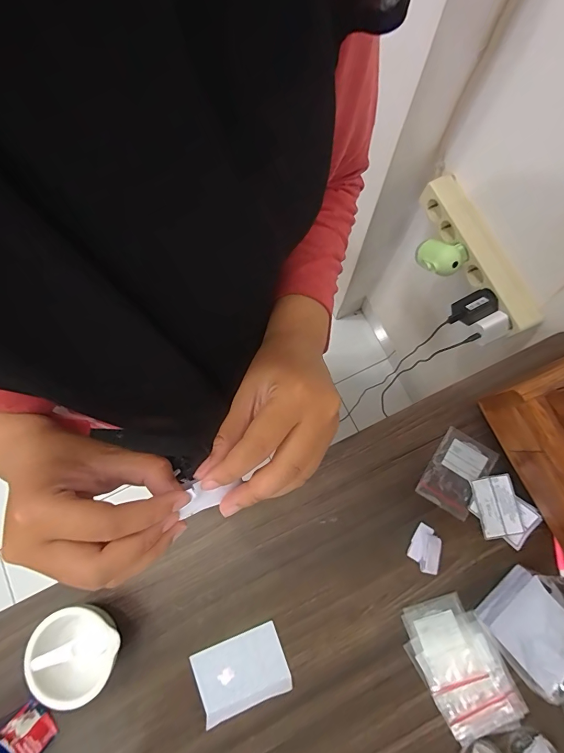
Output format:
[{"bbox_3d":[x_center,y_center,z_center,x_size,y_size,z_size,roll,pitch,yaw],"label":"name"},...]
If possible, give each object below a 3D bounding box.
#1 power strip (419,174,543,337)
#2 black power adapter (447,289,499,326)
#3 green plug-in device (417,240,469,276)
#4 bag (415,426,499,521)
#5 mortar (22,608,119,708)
[{"bbox_3d":[0.327,-0.202,0.616,0.043,0.053,0.284,-25,79,-4],"label":"power strip"},{"bbox_3d":[0.312,-0.111,0.605,0.066,0.039,0.042,-24,79,-4],"label":"black power adapter"},{"bbox_3d":[0.268,-0.201,0.628,0.076,0.056,0.050,34,81,7],"label":"green plug-in device"},{"bbox_3d":[0.233,0.128,0.489,0.068,0.008,0.101,32,80,7],"label":"bag"},{"bbox_3d":[-0.239,0.319,0.435,0.094,0.046,0.096,0,78,1],"label":"mortar"}]

